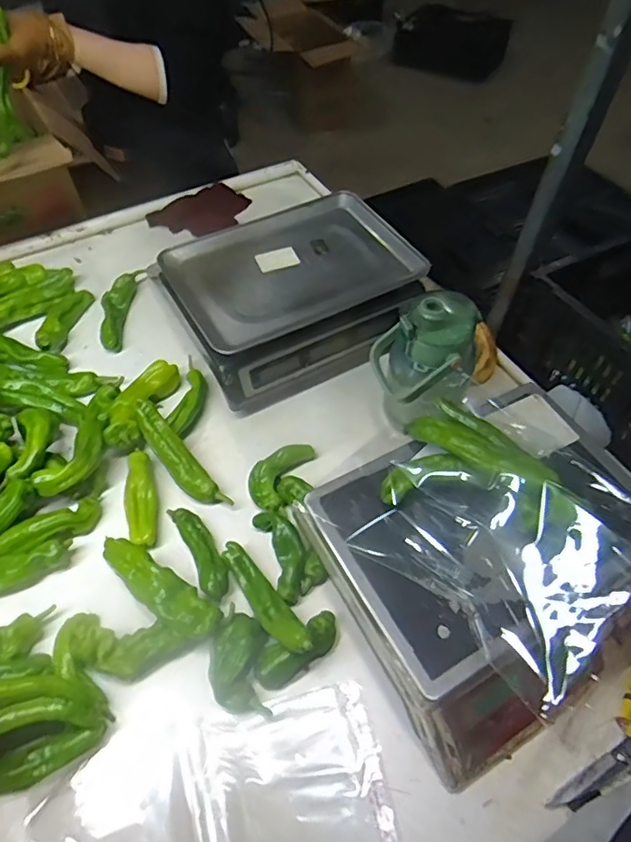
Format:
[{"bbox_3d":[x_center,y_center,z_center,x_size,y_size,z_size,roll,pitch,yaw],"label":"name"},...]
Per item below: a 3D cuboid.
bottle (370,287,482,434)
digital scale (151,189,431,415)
[{"bbox_3d":[0.143,-0.071,0.694,0.113,0.171,0.128,-28,58,-20],"label":"bottle"},{"bbox_3d":[-0.030,-0.191,0.834,0.341,0.119,0.246,-26,57,-18],"label":"digital scale"}]

